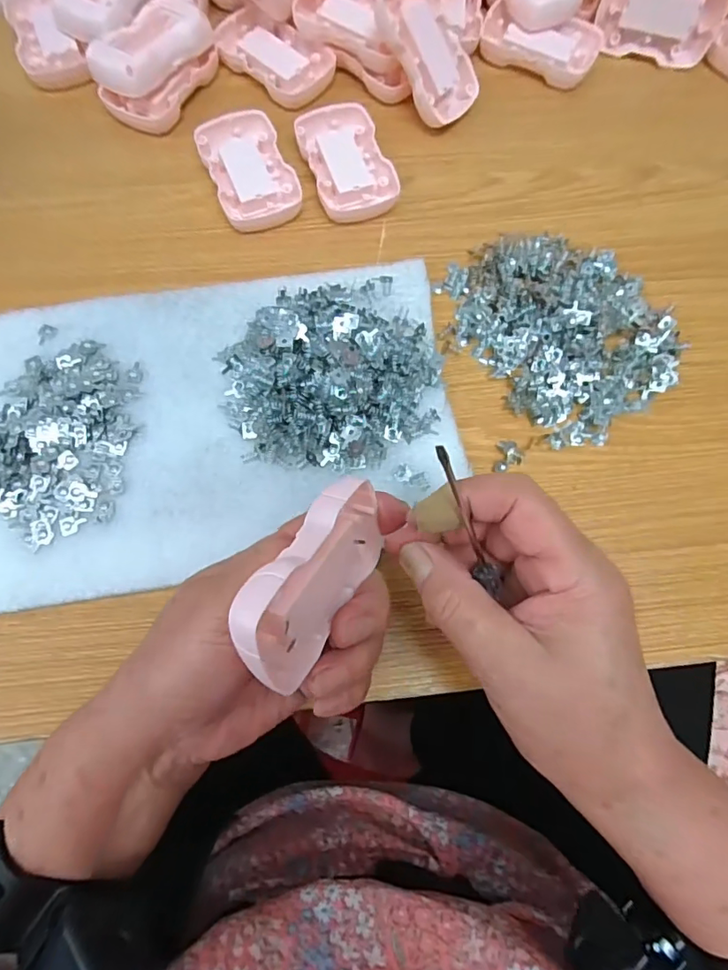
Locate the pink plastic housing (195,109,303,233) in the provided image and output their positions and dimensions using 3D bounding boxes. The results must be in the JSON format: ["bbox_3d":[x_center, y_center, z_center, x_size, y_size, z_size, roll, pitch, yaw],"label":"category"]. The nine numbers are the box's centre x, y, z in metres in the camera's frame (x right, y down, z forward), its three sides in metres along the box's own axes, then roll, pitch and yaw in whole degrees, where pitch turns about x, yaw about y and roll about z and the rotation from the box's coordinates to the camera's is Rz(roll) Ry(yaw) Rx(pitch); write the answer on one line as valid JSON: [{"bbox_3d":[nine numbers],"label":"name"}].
[{"bbox_3d":[-0.080,-0.221,0.364,0.054,0.015,0.088,-21,78,-7],"label":"pink plastic housing"}]

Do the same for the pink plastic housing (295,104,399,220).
[{"bbox_3d":[-0.013,-0.229,0.367,0.054,0.013,0.087,-20,78,-6],"label":"pink plastic housing"}]

